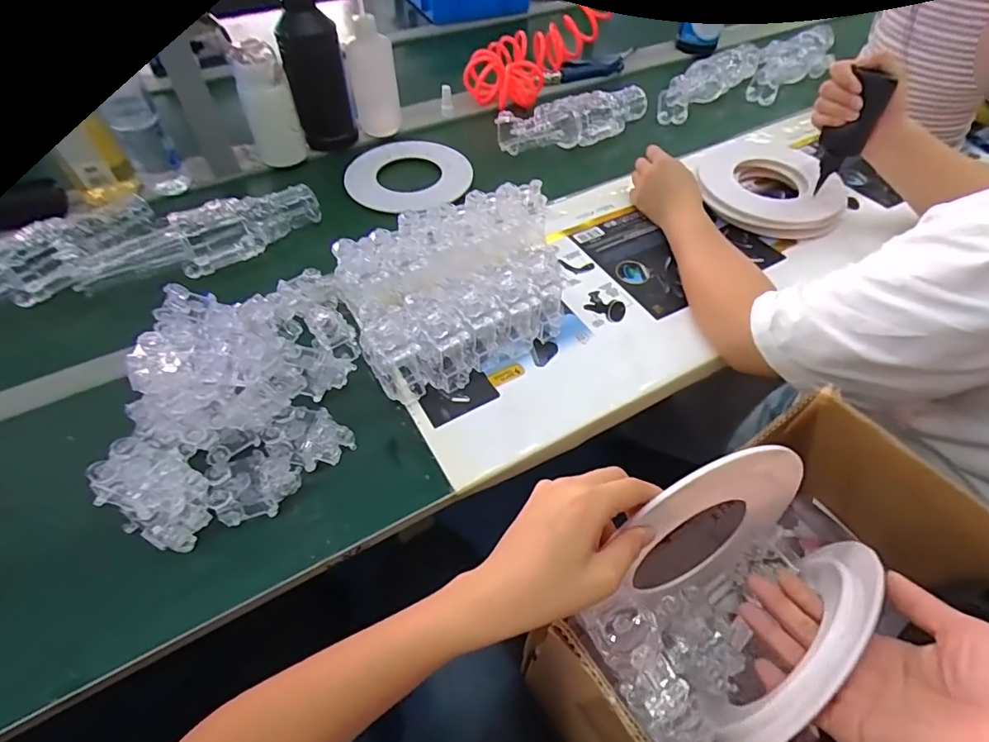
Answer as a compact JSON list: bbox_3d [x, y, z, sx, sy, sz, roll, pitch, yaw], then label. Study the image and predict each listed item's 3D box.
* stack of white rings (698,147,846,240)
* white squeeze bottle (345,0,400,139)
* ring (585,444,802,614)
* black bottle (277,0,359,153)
[{"bbox_3d":[0.403,-0.266,0.732,0.187,0.042,0.193,31,58,22],"label":"stack of white rings"},{"bbox_3d":[-0.187,-0.468,0.774,0.072,0.202,0.070,-13,53,-10],"label":"white squeeze bottle"},{"bbox_3d":[0.147,0.116,0.362,0.166,0.157,0.009,12,27,-35],"label":"ring"},{"bbox_3d":[-0.252,-0.422,0.726,0.076,0.216,0.071,-7,53,-6],"label":"black bottle"}]

